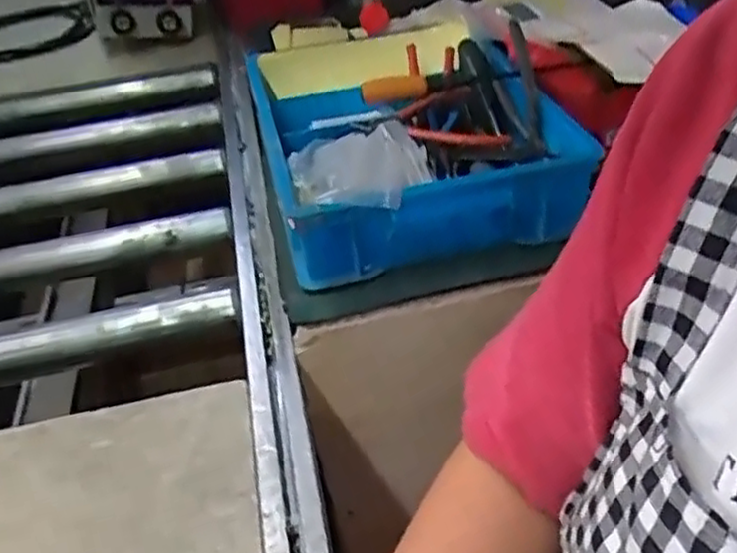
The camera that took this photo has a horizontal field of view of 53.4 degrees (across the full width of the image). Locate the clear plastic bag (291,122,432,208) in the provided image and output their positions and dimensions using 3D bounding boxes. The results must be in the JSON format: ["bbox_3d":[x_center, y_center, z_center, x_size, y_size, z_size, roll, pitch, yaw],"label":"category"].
[{"bbox_3d":[-0.008,-0.091,0.638,0.118,0.030,0.125,-3,38,4],"label":"clear plastic bag"}]

